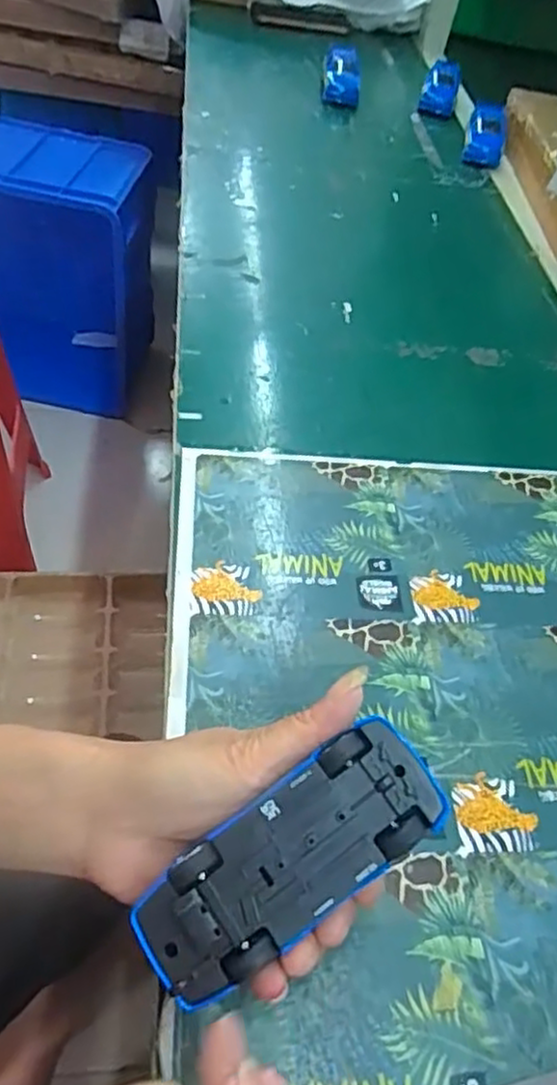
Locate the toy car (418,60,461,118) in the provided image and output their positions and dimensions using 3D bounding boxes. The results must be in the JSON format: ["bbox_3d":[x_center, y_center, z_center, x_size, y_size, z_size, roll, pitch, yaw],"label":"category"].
[{"bbox_3d":[0.238,-0.666,1.025,0.051,0.047,0.089,16,50,3],"label":"toy car"}]

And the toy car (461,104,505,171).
[{"bbox_3d":[0.275,-0.538,0.930,0.053,0.042,0.090,16,50,3],"label":"toy car"}]

